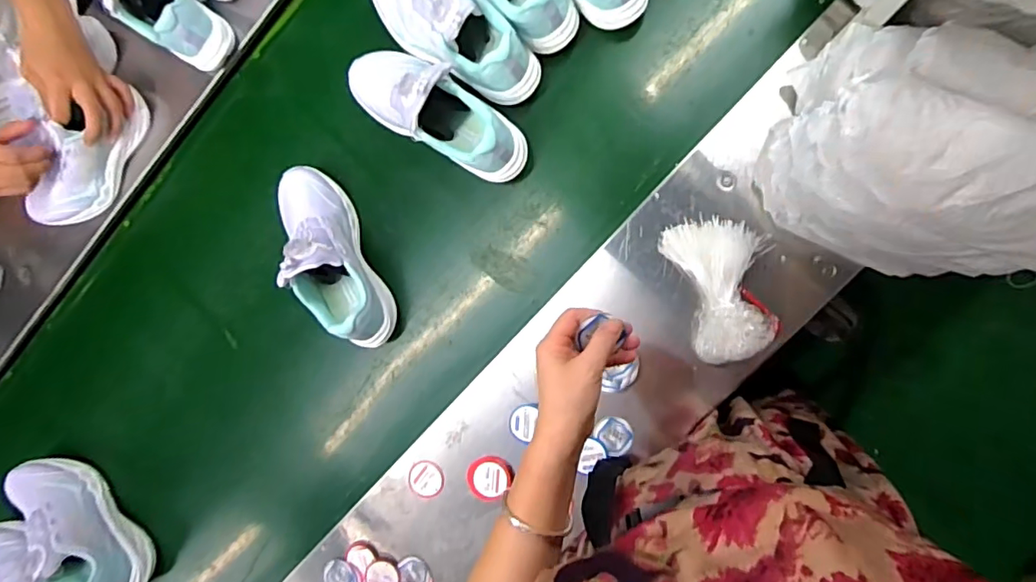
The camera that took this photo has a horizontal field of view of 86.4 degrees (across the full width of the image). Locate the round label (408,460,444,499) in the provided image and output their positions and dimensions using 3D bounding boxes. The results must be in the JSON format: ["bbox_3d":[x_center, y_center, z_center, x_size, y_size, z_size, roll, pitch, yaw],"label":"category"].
[{"bbox_3d":[-0.124,0.255,0.745,0.048,0.004,0.049,0,89,8],"label":"round label"}]

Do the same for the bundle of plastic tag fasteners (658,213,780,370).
[{"bbox_3d":[0.248,-0.007,0.639,0.117,0.057,0.165,-18,88,9],"label":"bundle of plastic tag fasteners"}]

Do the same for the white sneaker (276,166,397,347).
[{"bbox_3d":[-0.252,-0.043,0.721,0.081,0.163,0.249,-24,87,9],"label":"white sneaker"}]

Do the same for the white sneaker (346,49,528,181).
[{"bbox_3d":[-0.111,-0.232,0.676,0.258,0.124,0.091,33,96,8],"label":"white sneaker"}]

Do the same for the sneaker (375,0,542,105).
[{"bbox_3d":[-0.088,-0.335,0.676,0.256,0.094,0.103,38,97,7],"label":"sneaker"}]

